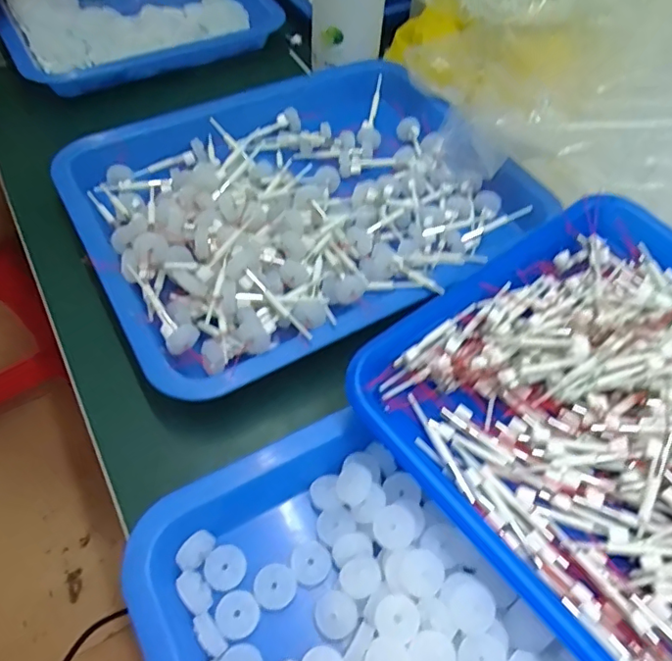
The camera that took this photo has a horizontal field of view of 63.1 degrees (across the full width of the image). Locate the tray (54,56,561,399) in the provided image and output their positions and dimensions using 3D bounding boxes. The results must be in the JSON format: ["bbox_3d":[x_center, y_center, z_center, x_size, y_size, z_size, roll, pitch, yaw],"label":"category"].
[{"bbox_3d":[-0.025,-0.109,0.416,0.320,0.048,0.265,-24,61,-19],"label":"tray"}]

